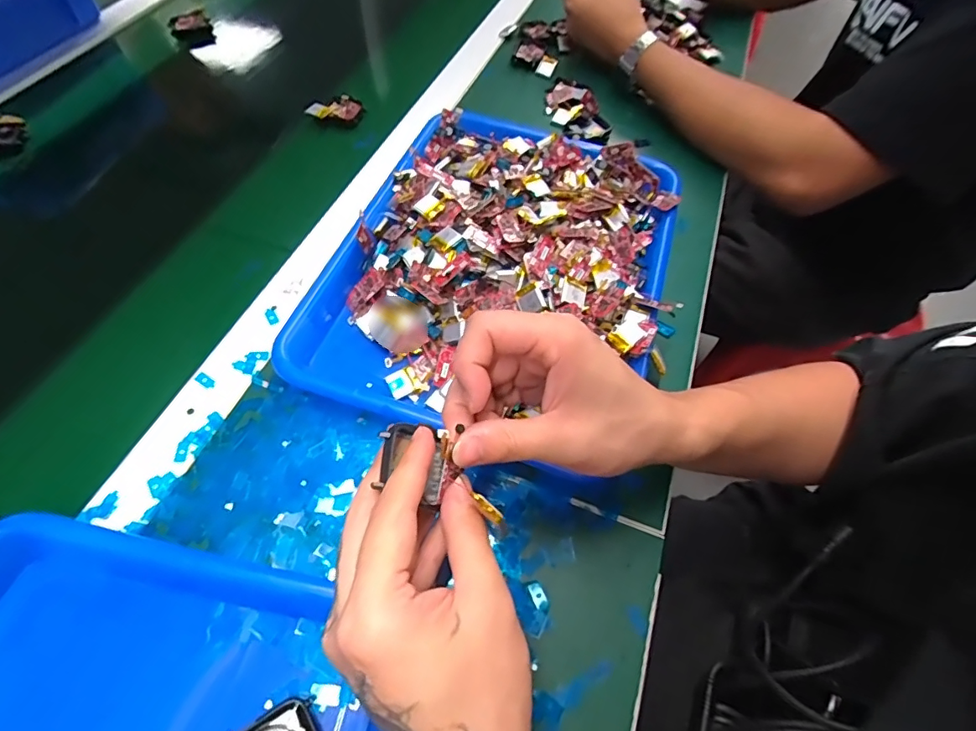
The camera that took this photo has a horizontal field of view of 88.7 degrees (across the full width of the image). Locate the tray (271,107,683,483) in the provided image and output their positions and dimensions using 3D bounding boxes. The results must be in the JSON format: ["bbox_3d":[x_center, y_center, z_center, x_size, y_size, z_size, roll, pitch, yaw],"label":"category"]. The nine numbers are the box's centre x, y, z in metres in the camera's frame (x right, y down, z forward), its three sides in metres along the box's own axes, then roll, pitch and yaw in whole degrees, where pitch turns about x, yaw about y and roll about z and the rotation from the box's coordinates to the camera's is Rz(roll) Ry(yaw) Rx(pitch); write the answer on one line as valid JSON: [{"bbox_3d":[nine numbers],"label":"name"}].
[{"bbox_3d":[0.016,-0.096,0.403,0.257,0.052,0.333,17,59,7],"label":"tray"}]

